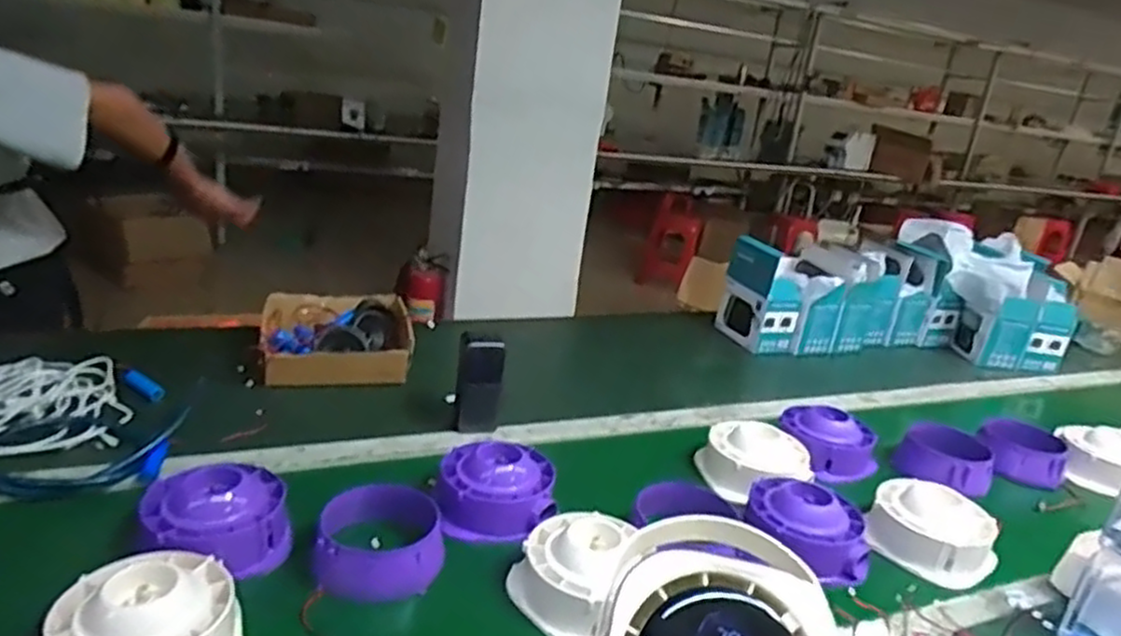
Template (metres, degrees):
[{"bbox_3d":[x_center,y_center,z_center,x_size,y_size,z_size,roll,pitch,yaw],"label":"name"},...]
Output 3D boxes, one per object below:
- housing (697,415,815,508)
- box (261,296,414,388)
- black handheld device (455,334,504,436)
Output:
[{"bbox_3d":[0.257,0.189,0.956,0.117,0.080,0.108,3,20,-13],"label":"housing"},{"bbox_3d":[-0.328,0.028,1.061,0.214,0.063,0.190,-2,22,-25],"label":"box"},{"bbox_3d":[-0.108,0.086,0.965,0.057,0.135,0.034,5,20,-7],"label":"black handheld device"}]

